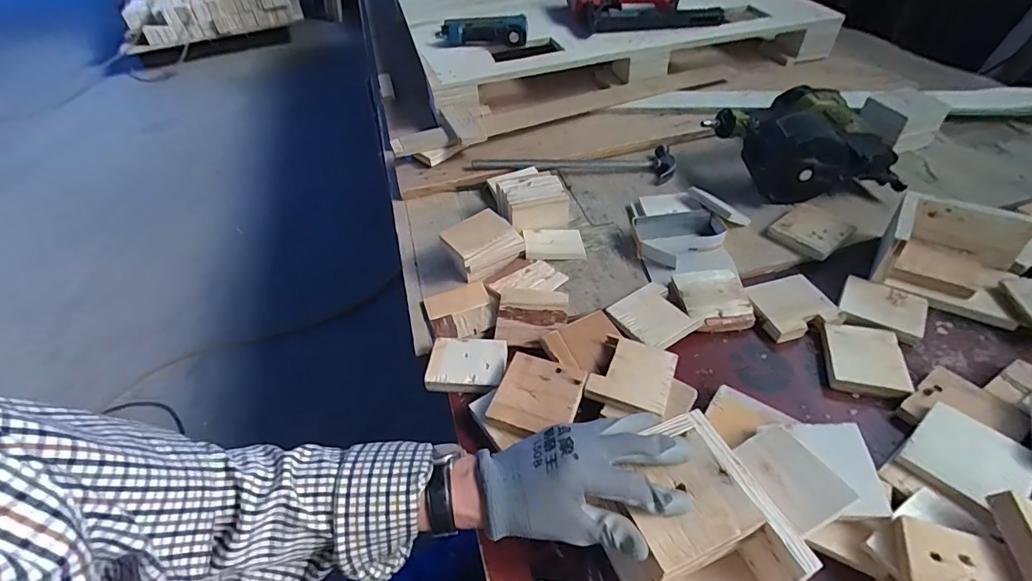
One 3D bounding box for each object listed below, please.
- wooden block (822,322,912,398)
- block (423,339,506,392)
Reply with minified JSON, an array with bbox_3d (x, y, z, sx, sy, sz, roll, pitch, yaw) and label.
[{"bbox_3d":[0.401,0.079,0.562,0.075,0.017,0.087,10,47,15],"label":"wooden block"},{"bbox_3d":[-0.059,0.087,0.589,0.090,0.014,0.072,1,46,7],"label":"block"}]

